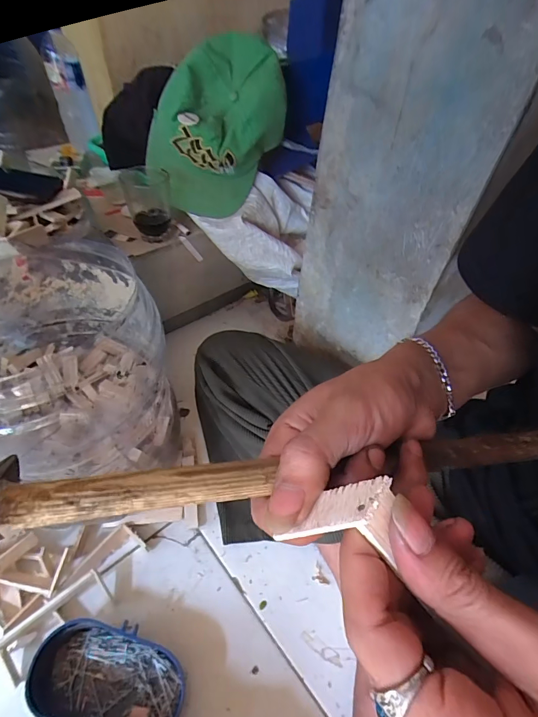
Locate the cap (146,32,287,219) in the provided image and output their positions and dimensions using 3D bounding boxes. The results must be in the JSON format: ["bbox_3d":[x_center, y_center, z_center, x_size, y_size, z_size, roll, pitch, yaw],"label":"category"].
[{"bbox_3d":[-0.083,-0.344,0.584,0.193,0.245,0.127,8,48,3],"label":"cap"}]

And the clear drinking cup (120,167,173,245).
[{"bbox_3d":[-0.193,-0.250,0.602,0.068,0.092,0.087,-13,50,-16],"label":"clear drinking cup"}]

